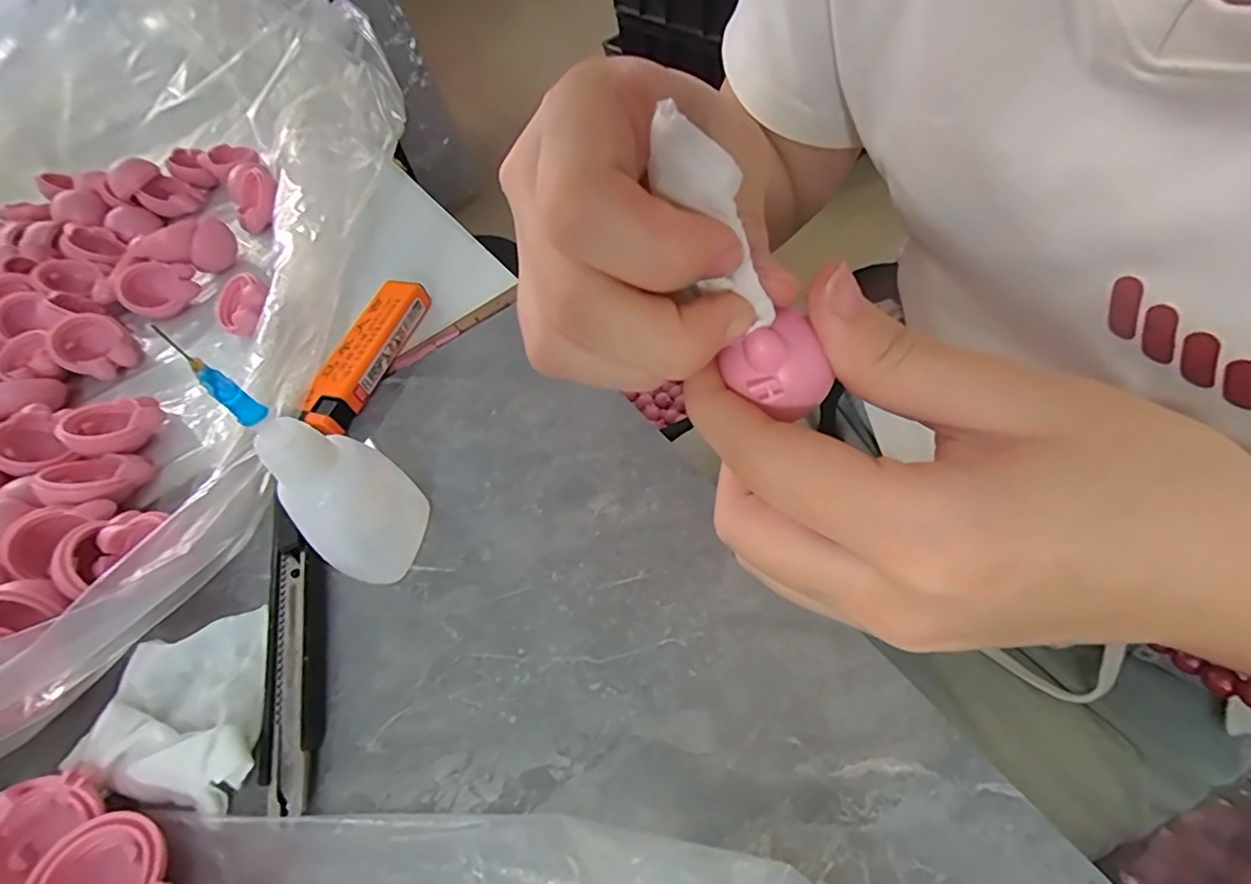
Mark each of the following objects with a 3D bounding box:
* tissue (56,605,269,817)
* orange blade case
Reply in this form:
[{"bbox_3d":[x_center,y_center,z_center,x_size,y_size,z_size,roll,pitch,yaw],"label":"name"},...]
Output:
[{"bbox_3d":[-0.134,0.081,0.169,0.047,0.010,0.056,-24,54,-6],"label":"tissue"},{"bbox_3d":[-0.113,-0.038,0.248,0.021,0.015,0.080,9,57,18],"label":"orange blade case"}]

